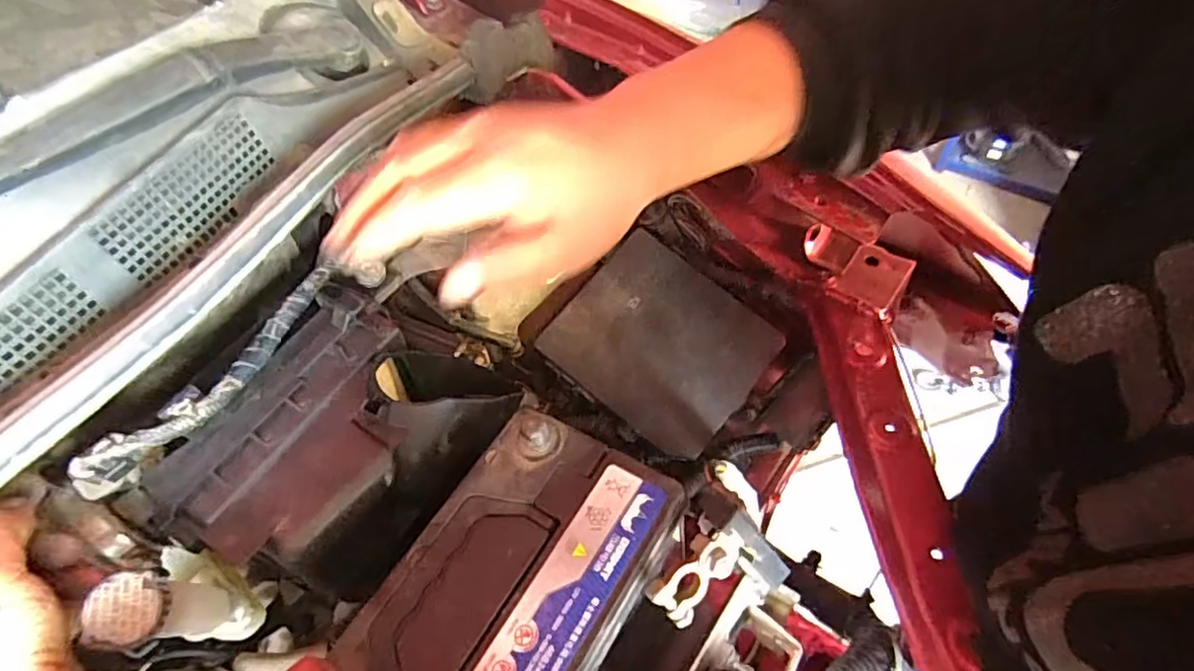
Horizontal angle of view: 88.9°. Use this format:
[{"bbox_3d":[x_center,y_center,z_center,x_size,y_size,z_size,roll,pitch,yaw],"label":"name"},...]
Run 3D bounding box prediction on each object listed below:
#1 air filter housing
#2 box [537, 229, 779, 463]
[{"bbox_3d":[-0.155,0.069,0.405,0.133,0.106,0.191,18,56,18],"label":"air filter housing"},{"bbox_3d":[0.055,0.013,0.547,0.163,0.071,0.142,38,76,9],"label":"box"}]

